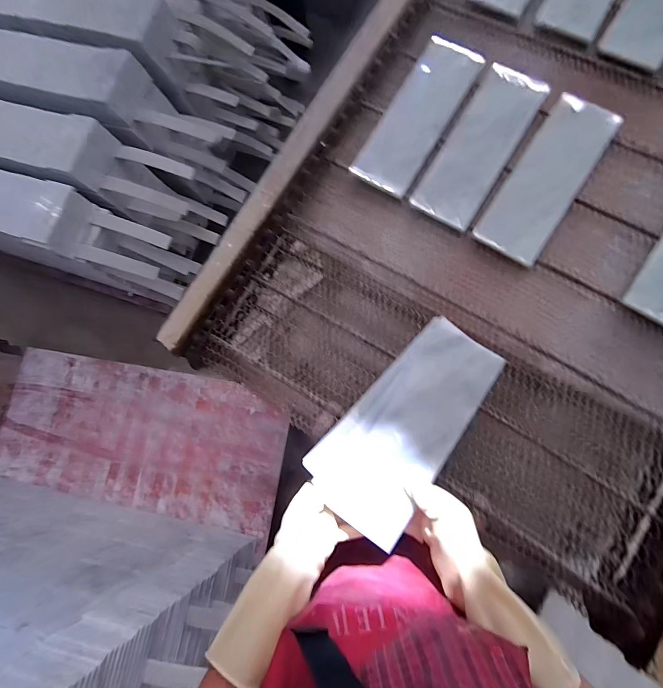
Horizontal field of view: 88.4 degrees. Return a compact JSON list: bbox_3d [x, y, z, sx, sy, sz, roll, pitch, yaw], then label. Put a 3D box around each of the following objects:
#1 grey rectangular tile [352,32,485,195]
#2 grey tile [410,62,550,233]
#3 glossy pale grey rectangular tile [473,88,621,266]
[{"bbox_3d":[0.162,-0.423,0.614,0.113,0.023,0.323,29,82,10],"label":"grey rectangular tile"},{"bbox_3d":[0.265,-0.354,0.598,0.114,0.026,0.323,31,82,5],"label":"grey tile"},{"bbox_3d":[0.368,-0.282,0.581,0.111,0.026,0.304,34,82,9],"label":"glossy pale grey rectangular tile"}]

